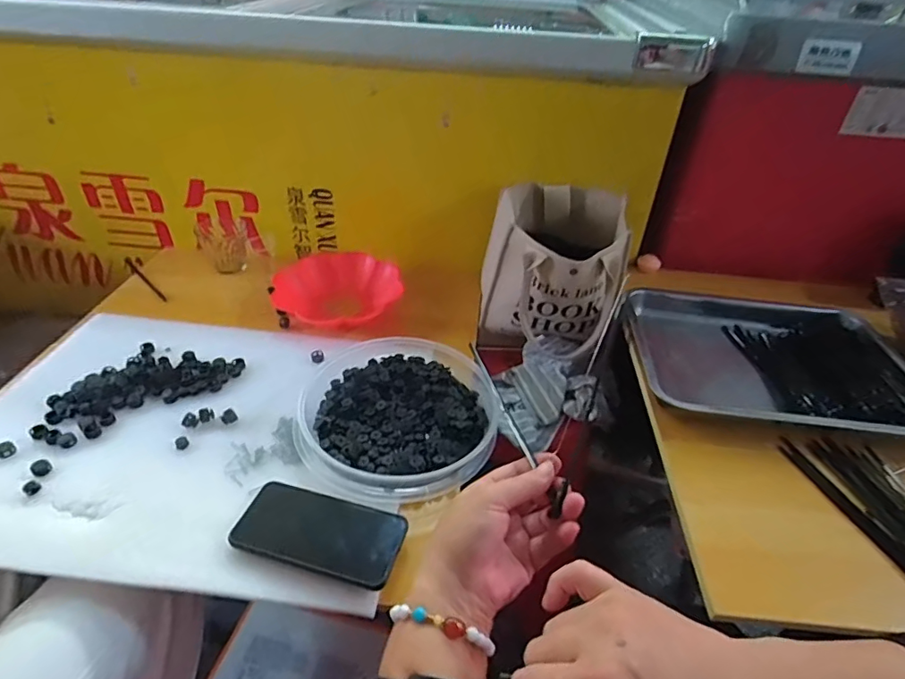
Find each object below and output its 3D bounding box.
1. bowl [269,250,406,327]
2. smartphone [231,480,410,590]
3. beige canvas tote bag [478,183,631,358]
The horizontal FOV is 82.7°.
[{"bbox_3d":[-0.187,-0.071,0.847,0.192,0.064,0.192,3,39,-2],"label":"bowl"},{"bbox_3d":[-0.130,0.187,0.502,0.162,0.011,0.079,11,39,9],"label":"smartphone"},{"bbox_3d":[0.152,-0.098,0.793,0.197,0.195,0.225,12,39,9],"label":"beige canvas tote bag"}]

